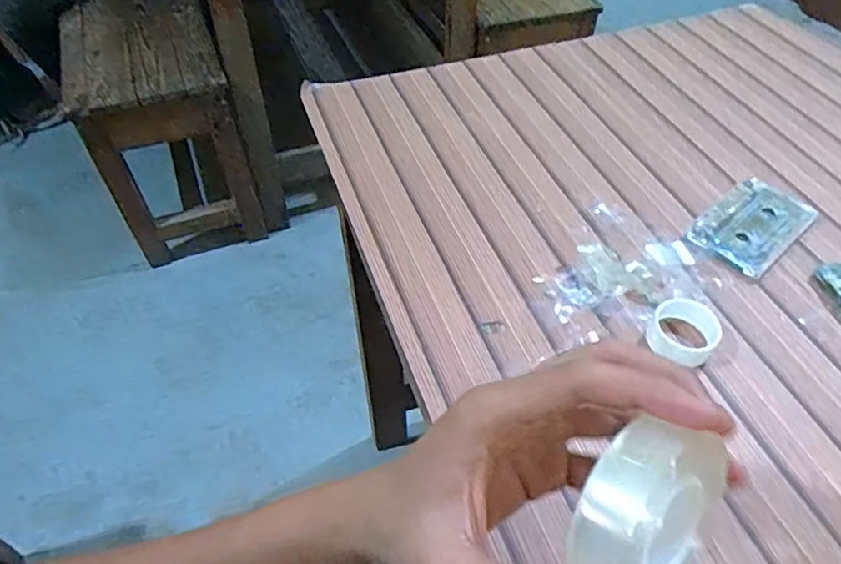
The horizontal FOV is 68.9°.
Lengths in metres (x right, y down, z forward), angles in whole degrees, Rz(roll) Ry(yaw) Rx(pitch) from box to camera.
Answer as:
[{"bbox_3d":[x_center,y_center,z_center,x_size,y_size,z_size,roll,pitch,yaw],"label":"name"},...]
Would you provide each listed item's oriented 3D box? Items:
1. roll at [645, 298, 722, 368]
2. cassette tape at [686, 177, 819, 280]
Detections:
[{"bbox_3d":[0.177,0.033,0.411,0.042,0.018,0.043,-1,49,1],"label":"roll"},{"bbox_3d":[0.266,-0.047,0.485,0.103,0.012,0.061,-34,57,-25],"label":"cassette tape"}]

